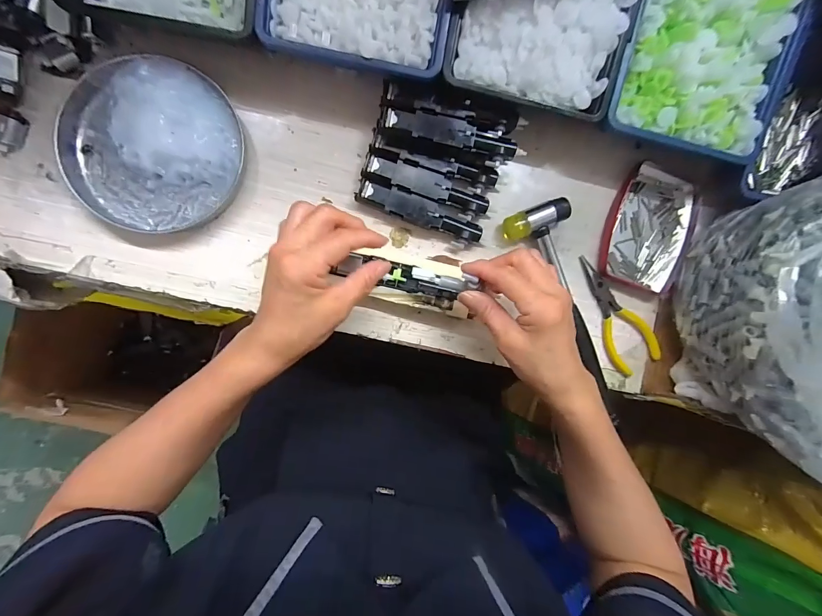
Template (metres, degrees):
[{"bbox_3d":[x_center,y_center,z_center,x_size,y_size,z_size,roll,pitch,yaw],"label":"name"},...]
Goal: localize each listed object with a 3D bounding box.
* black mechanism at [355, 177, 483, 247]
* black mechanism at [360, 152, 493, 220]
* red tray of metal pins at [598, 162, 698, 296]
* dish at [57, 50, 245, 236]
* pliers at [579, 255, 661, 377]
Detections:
[{"bbox_3d":[0.009,-0.087,0.329,0.118,0.020,0.025,22,90,-7],"label":"black mechanism"},{"bbox_3d":[0.015,-0.112,0.329,0.118,0.022,0.025,19,90,-7],"label":"black mechanism"},{"bbox_3d":[0.239,-0.082,0.354,0.084,0.017,0.123,18,90,-7],"label":"red tray of metal pins"},{"bbox_3d":[-0.223,-0.141,0.299,0.142,0.024,0.140,0,93,-6],"label":"dish"},{"bbox_3d":[0.206,0.005,0.355,0.047,0.009,0.126,-27,95,-5],"label":"pliers"}]

